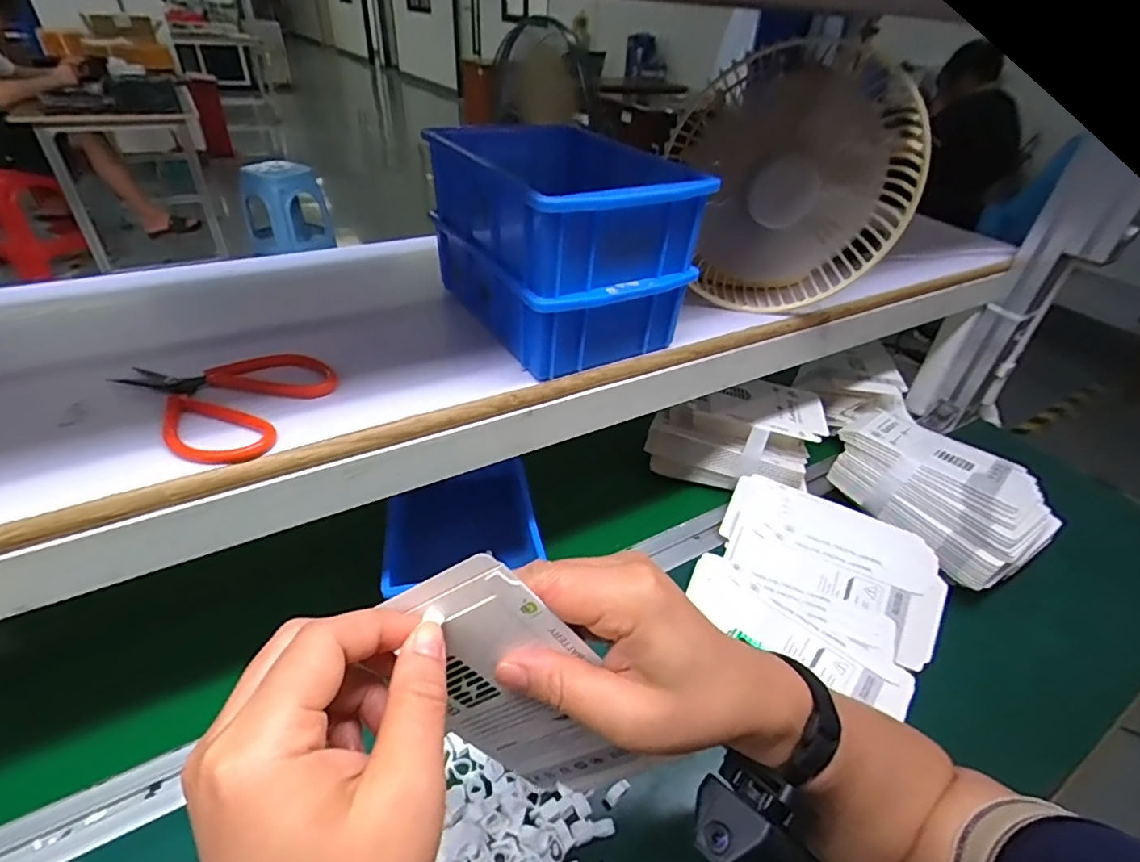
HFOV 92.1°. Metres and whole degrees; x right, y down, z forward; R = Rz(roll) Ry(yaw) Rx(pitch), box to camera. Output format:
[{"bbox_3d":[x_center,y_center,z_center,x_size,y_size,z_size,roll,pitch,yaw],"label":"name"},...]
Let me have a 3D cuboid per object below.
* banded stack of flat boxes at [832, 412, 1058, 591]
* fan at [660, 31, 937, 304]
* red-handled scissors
[{"bbox_3d":[0.385,0.056,0.586,0.119,0.067,0.209,-18,43,-27],"label":"banded stack of flat boxes"},{"bbox_3d":[0.186,-0.212,0.480,0.194,0.184,0.109,14,39,12],"label":"fan"},{"bbox_3d":[-0.215,-0.022,0.333,0.112,0.014,0.095,13,38,10],"label":"red-handled scissors"}]

